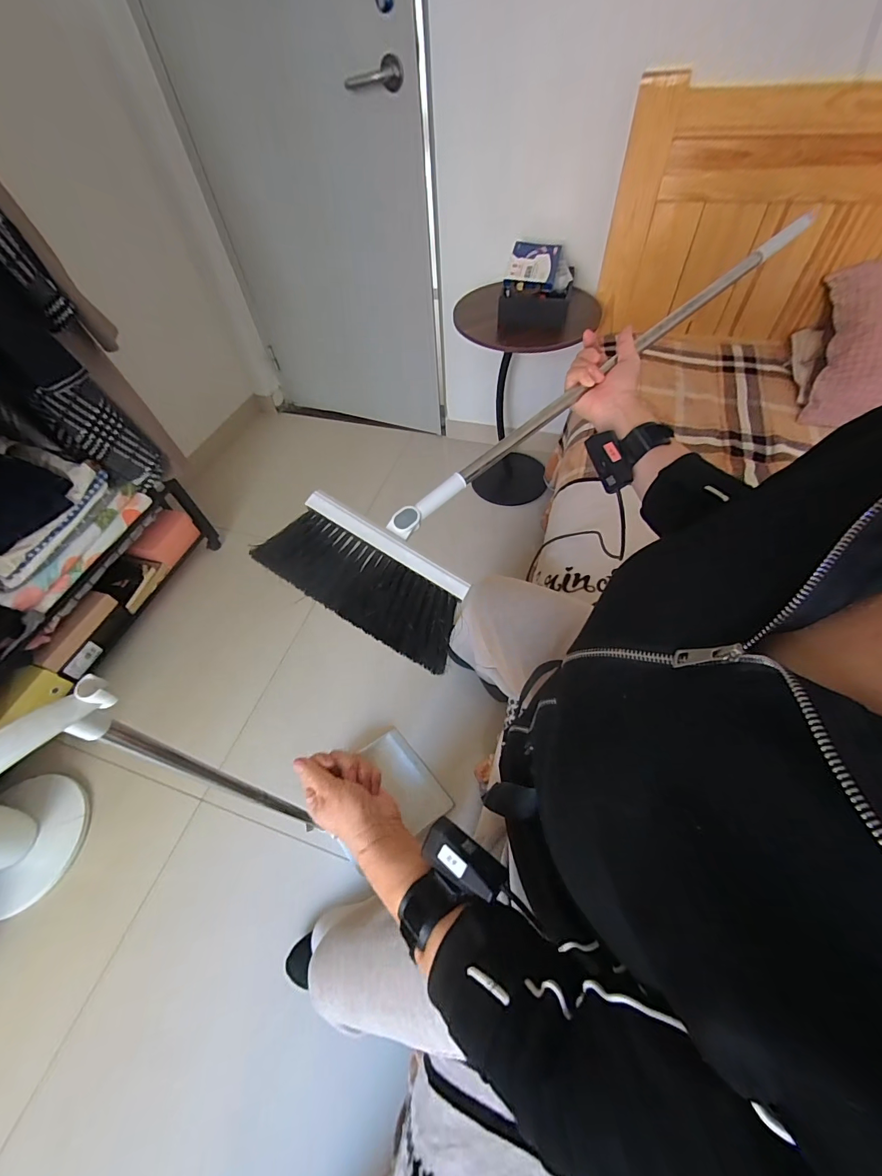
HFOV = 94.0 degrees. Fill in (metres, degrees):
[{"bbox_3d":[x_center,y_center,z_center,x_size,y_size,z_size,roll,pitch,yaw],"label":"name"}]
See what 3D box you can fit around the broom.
[{"bbox_3d":[0.175,-0.233,0.535,0.835,0.078,0.220,-41,62,-10],"label":"broom"}]

